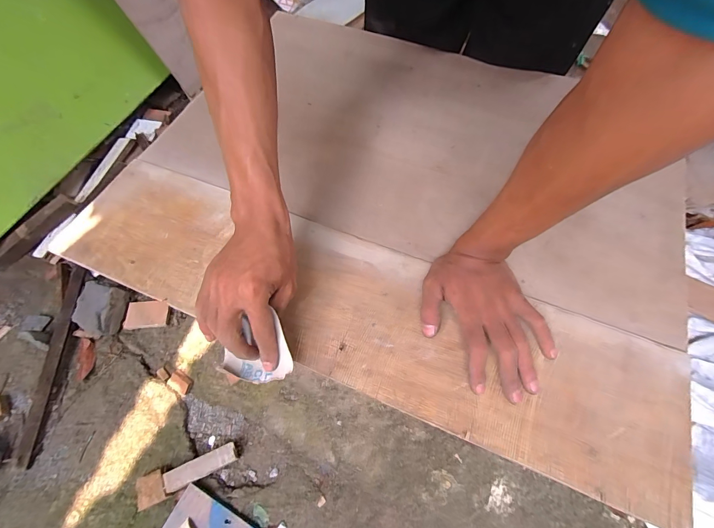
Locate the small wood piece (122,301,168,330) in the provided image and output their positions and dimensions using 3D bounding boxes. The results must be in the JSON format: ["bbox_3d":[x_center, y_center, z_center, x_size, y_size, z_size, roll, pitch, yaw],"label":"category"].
[{"bbox_3d":[-0.611,0.145,0.961,0.109,0.018,0.081,-3,62,-15],"label":"small wood piece"}]

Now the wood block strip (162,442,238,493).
[{"bbox_3d":[-0.369,0.477,0.786,0.156,0.050,0.052,-17,66,-24],"label":"wood block strip"}]

